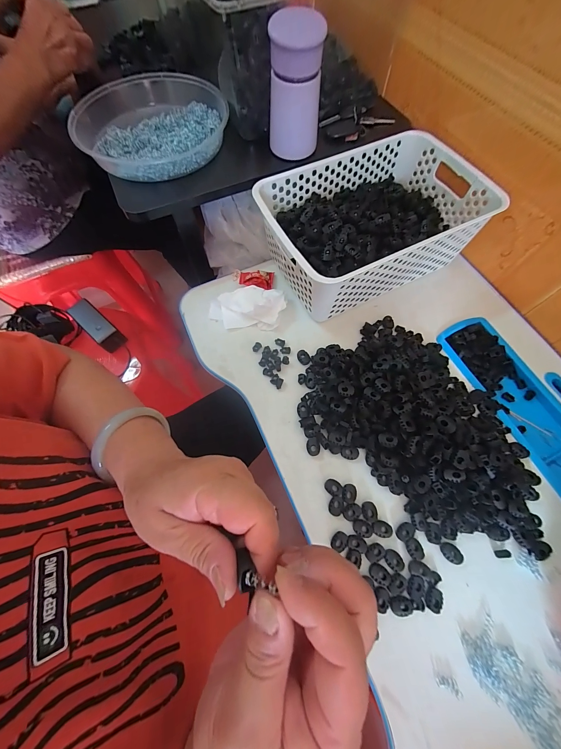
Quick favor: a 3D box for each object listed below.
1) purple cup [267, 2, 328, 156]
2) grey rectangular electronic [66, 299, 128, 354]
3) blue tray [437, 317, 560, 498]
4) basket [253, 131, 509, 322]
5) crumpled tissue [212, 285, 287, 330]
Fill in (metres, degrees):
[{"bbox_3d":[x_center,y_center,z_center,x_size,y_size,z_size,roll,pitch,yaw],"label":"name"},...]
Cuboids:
[{"bbox_3d":[0.019,-0.383,0.371,0.068,0.126,0.056,-1,68,1],"label":"purple cup"},{"bbox_3d":[-0.401,-0.108,0.596,0.156,0.027,0.048,39,73,15],"label":"grey rectangular electronic"},{"bbox_3d":[0.336,0.049,0.374,0.098,0.020,0.291,-24,69,-10],"label":"blue tray"},{"bbox_3d":[0.135,-0.225,0.423,0.309,0.109,0.200,-25,69,-11],"label":"basket"},{"bbox_3d":[-0.052,-0.107,0.417,0.114,0.032,0.065,4,67,1],"label":"crumpled tissue"}]

